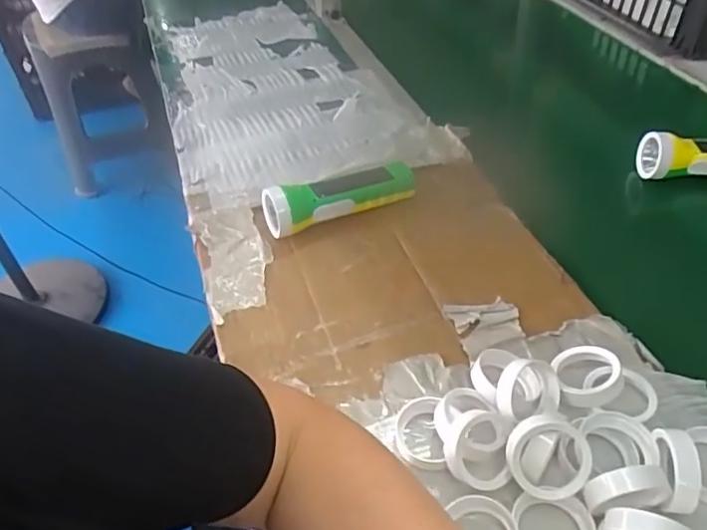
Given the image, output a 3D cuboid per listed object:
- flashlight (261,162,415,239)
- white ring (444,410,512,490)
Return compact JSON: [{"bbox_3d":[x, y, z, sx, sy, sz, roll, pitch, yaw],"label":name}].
[{"bbox_3d":[-0.014,-0.079,0.620,0.169,0.043,0.055,-19,47,-17],"label":"flashlight"},{"bbox_3d":[0.088,0.130,0.405,0.046,0.016,0.051,8,78,-2],"label":"white ring"}]

